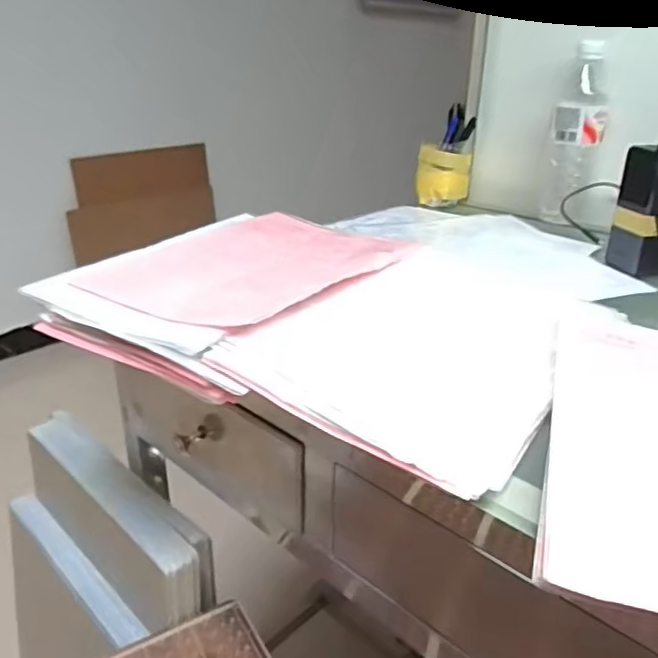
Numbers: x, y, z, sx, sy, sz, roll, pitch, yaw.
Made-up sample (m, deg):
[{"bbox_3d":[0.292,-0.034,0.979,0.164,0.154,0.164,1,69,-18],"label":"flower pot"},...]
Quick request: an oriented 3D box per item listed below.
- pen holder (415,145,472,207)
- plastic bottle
[{"bbox_3d":[0.173,-0.237,0.935,0.082,0.083,0.086,7,26,12],"label":"pen holder"},{"bbox_3d":[0.333,-0.259,0.824,0.071,0.222,0.066,11,27,21],"label":"plastic bottle"}]

